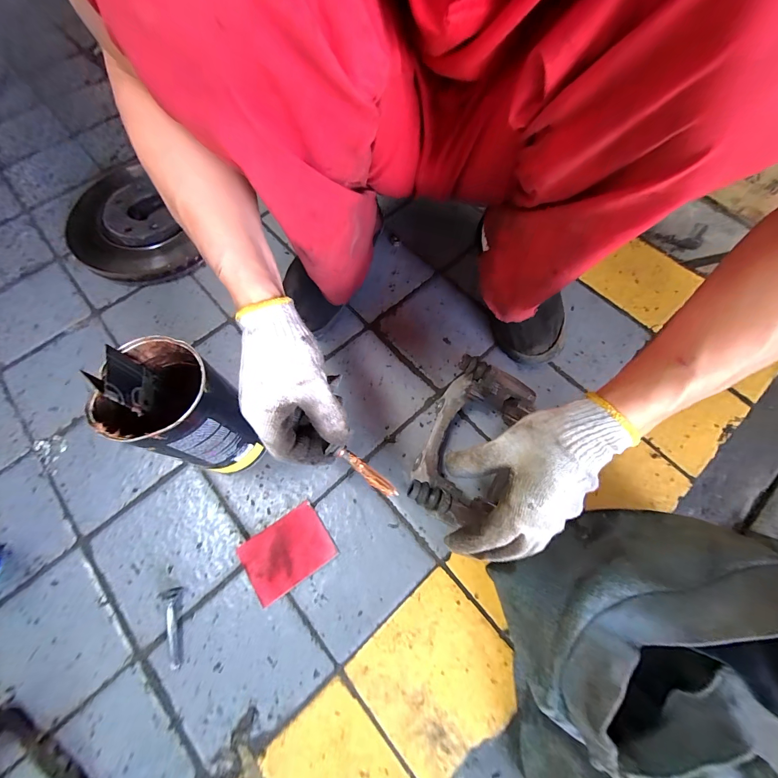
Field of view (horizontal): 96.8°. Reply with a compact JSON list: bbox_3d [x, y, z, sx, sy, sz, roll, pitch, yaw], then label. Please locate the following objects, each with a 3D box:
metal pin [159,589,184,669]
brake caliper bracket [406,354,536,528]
[{"bbox_3d":[-0.241,0.264,0.382,0.019,0.012,0.076,-11,67,-3],"label":"metal pin"},{"bbox_3d":[0.096,0.068,0.415,0.104,0.093,0.188,26,67,9],"label":"brake caliper bracket"}]

